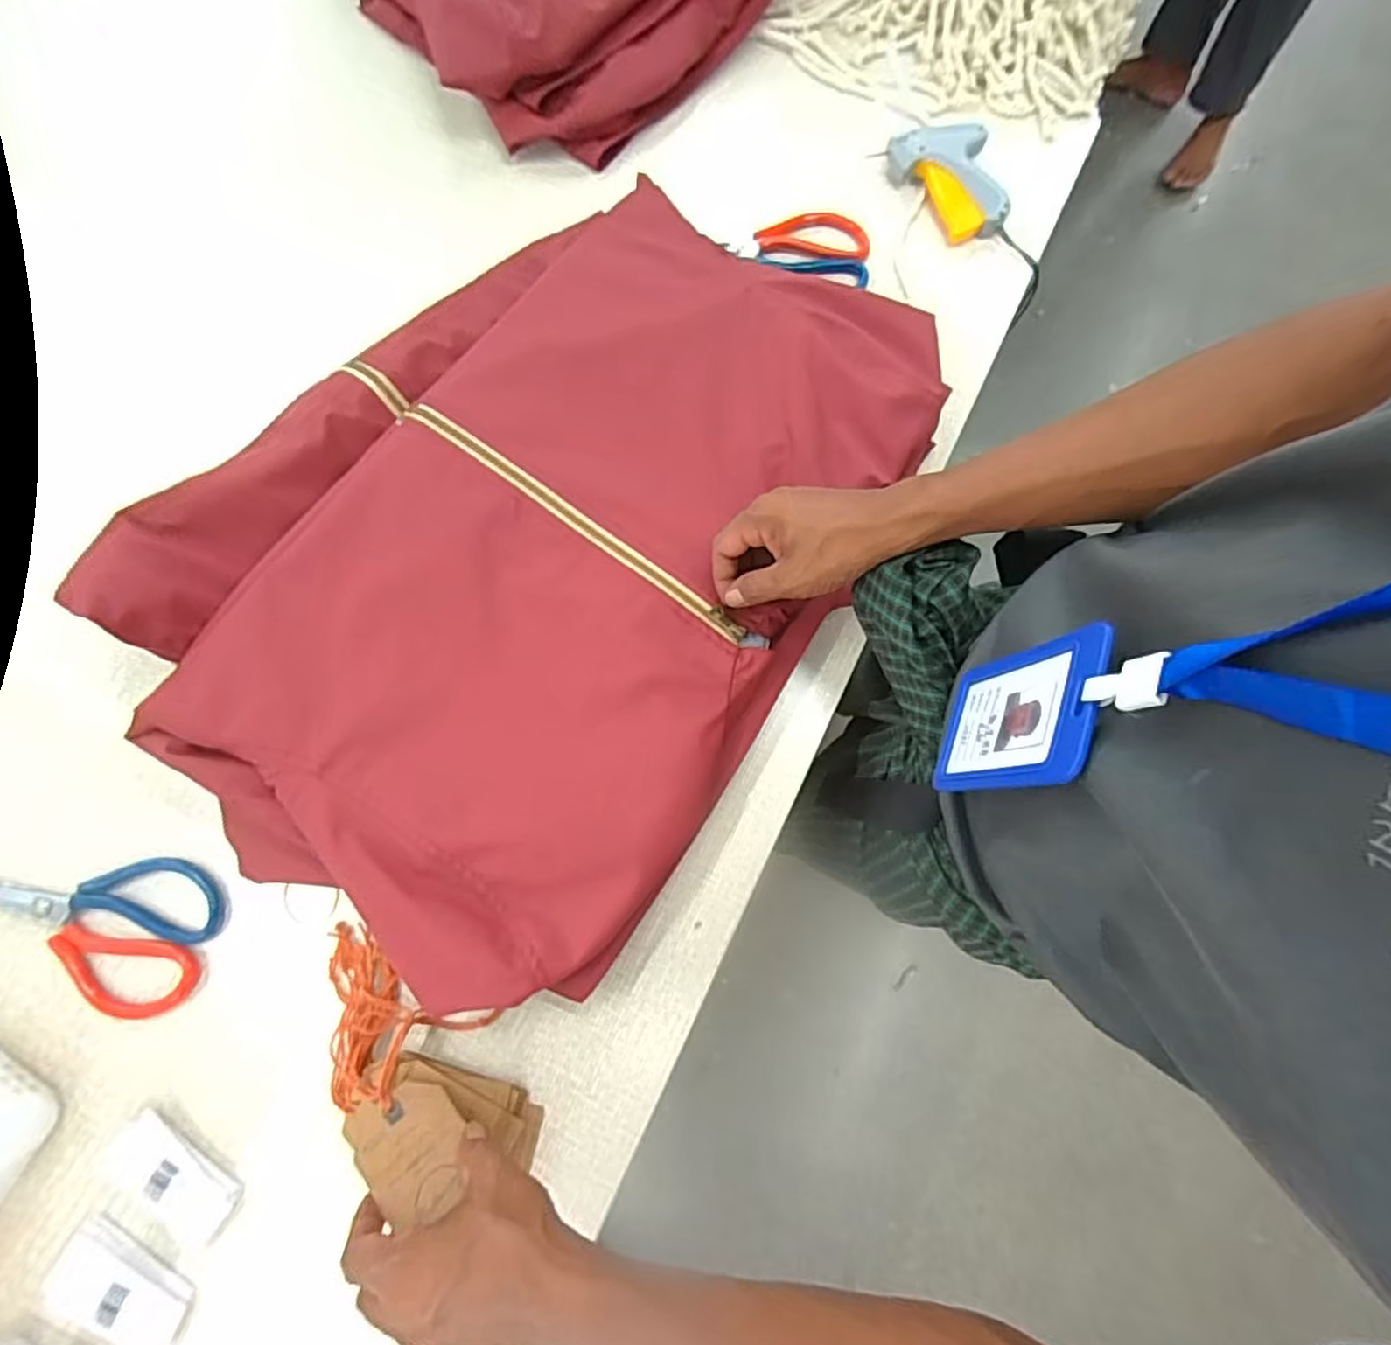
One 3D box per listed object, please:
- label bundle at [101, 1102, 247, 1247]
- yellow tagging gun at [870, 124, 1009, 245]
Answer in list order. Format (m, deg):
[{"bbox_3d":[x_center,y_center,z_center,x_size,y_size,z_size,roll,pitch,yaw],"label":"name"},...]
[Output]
[{"bbox_3d":[-0.343,0.331,0.433,0.089,0.010,0.044,34,78,7],"label":"label bundle"},{"bbox_3d":[0.241,-0.467,0.633,0.104,0.029,0.117,-13,77,-4],"label":"yellow tagging gun"}]

